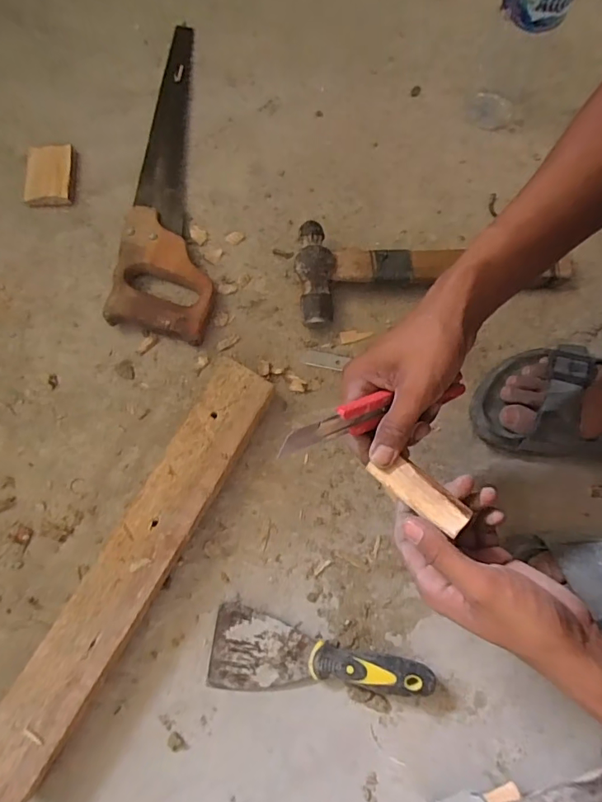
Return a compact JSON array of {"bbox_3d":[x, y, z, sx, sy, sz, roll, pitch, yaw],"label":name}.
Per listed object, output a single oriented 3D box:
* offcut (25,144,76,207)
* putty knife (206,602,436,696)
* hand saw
[{"bbox_3d":[-0.291,-0.264,0.540,0.053,0.011,0.079,-2,76,-2],"label":"offcut"},{"bbox_3d":[0.016,0.234,0.416,0.193,0.027,0.067,8,76,1],"label":"putty knife"},{"bbox_3d":[-0.137,-0.267,0.540,0.101,0.026,0.413,4,76,0],"label":"hand saw"}]

